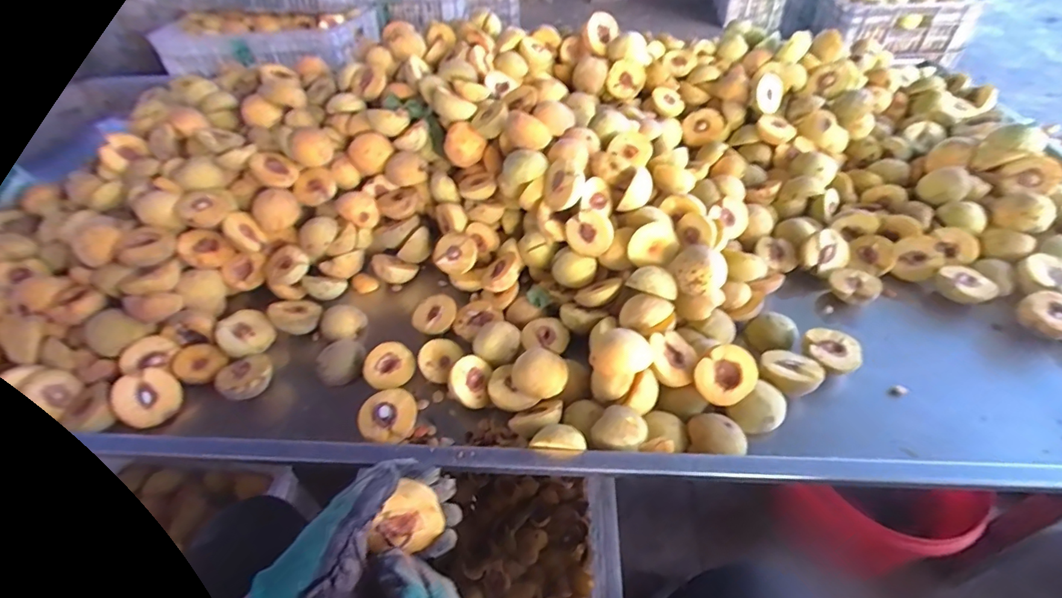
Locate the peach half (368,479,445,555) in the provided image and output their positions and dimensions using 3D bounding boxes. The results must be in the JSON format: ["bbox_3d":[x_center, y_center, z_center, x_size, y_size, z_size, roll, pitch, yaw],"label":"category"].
[{"bbox_3d":[-0.107,0.187,0.419,0.049,0.056,0.031,19,17,-16],"label":"peach half"}]

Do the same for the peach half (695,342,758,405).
[{"bbox_3d":[0.225,0.088,0.559,0.062,0.024,0.068,33,91,9],"label":"peach half"}]

